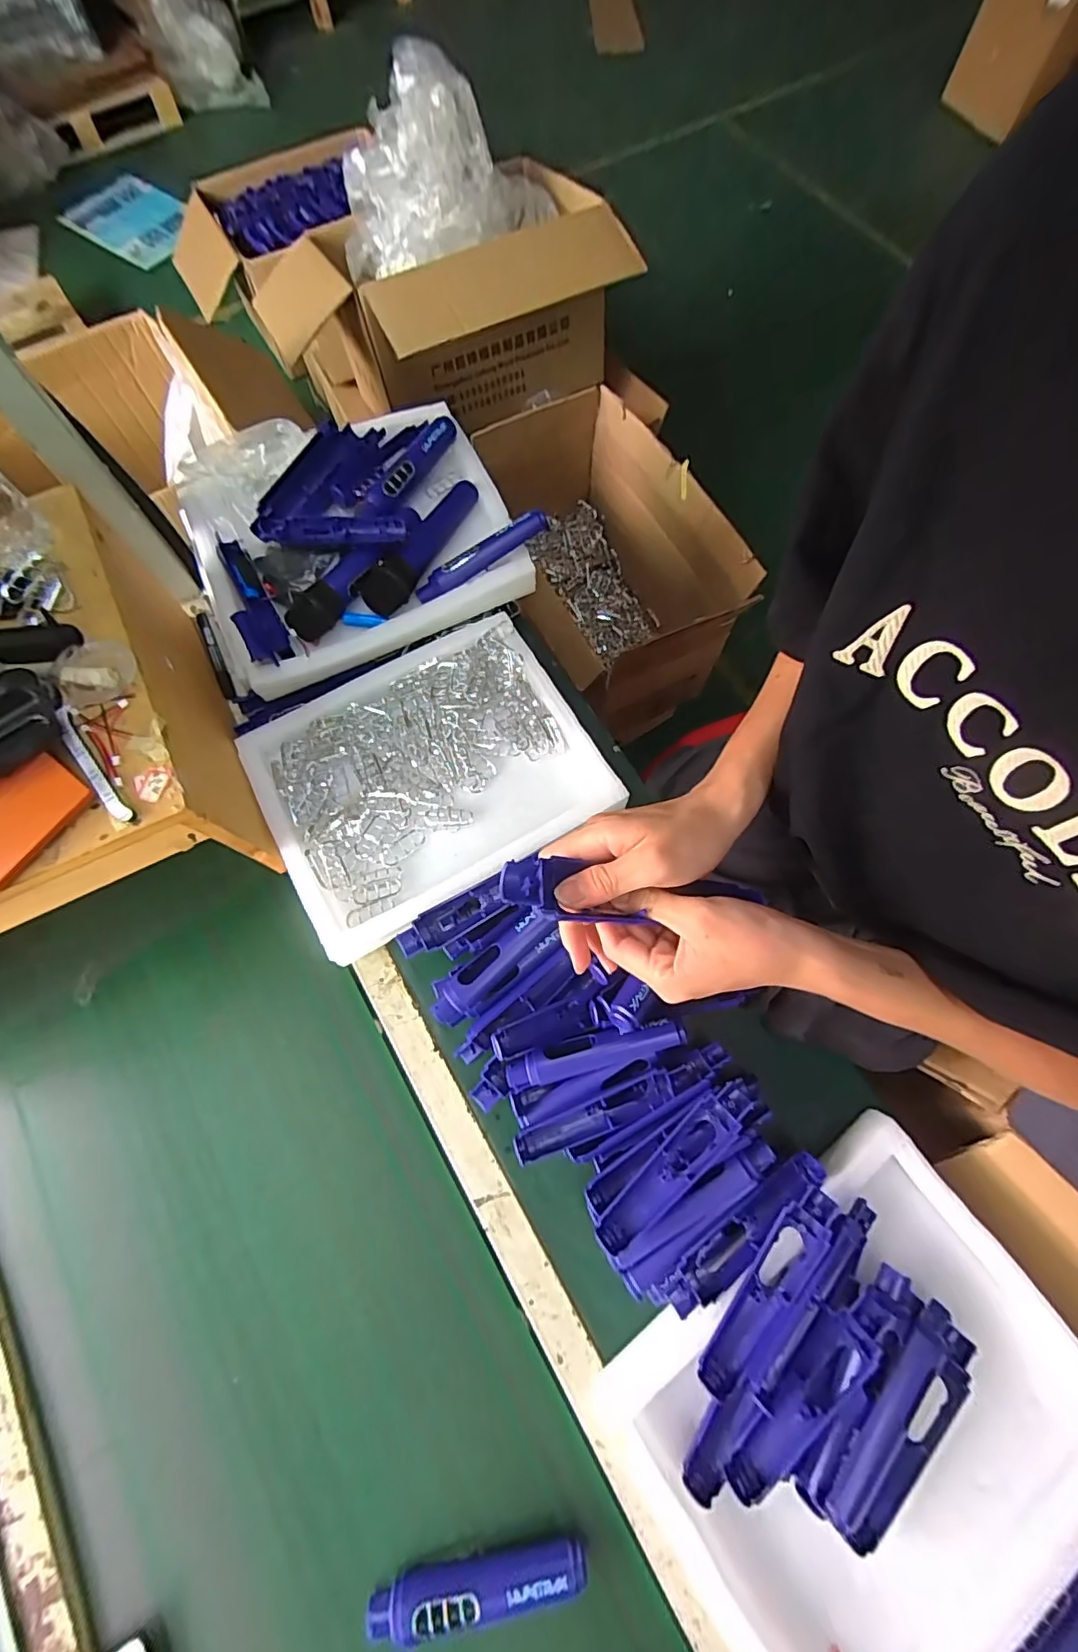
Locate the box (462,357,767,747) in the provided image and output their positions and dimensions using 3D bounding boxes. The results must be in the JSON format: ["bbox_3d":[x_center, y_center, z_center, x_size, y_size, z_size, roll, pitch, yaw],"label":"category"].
[{"bbox_3d":[0.110,-0.471,1.080,0.327,0.304,0.509,-24,73,-7],"label":"box"}]

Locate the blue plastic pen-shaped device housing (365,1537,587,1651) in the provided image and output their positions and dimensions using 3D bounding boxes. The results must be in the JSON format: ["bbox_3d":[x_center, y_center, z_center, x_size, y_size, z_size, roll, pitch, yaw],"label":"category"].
[{"bbox_3d":[-0.049,0.598,0.442,0.170,0.029,0.029,-10,72,-3],"label":"blue plastic pen-shaped device housing"}]

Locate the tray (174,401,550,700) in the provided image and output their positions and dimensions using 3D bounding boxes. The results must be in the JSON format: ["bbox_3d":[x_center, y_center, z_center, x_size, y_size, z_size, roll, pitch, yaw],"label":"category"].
[{"bbox_3d":[-0.230,-0.357,0.695,0.377,0.081,0.325,-28,74,-8],"label":"tray"}]

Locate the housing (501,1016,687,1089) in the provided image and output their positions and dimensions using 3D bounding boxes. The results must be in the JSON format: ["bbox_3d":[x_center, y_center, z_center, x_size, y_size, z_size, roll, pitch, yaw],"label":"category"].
[{"bbox_3d":[0.052,0.215,0.540,0.168,0.021,0.032,-13,72,-4],"label":"housing"}]

